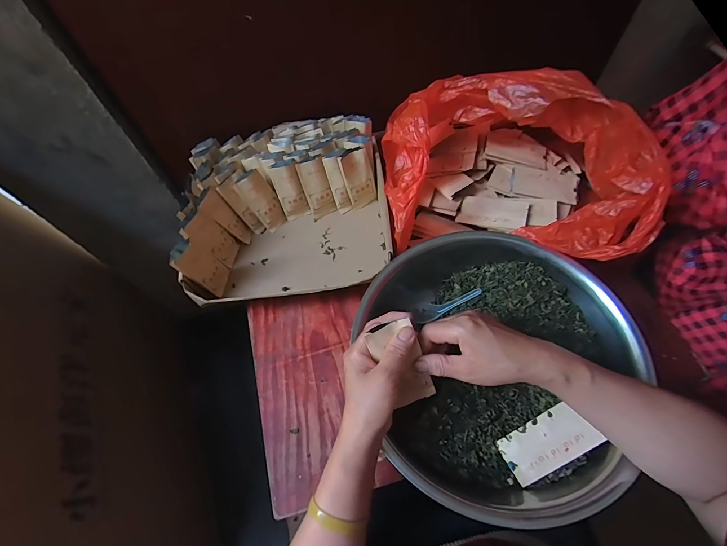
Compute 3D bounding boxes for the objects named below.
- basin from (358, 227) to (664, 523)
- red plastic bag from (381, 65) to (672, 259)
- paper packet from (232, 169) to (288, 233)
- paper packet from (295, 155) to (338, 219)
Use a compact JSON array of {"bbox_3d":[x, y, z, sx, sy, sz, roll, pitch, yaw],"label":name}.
[{"bbox_3d":[0.155,0.117,0.460,0.325,0.124,0.330,-1,61,3],"label":"basin"},{"bbox_3d":[0.205,-0.170,0.527,0.339,0.202,0.310,10,62,9],"label":"red plastic bag"},{"bbox_3d":[-0.179,-0.127,0.616,0.048,0.110,0.015,-46,41,-20],"label":"paper packet"},{"bbox_3d":[-0.082,-0.151,0.616,0.046,0.106,0.017,-23,39,-10],"label":"paper packet"}]

